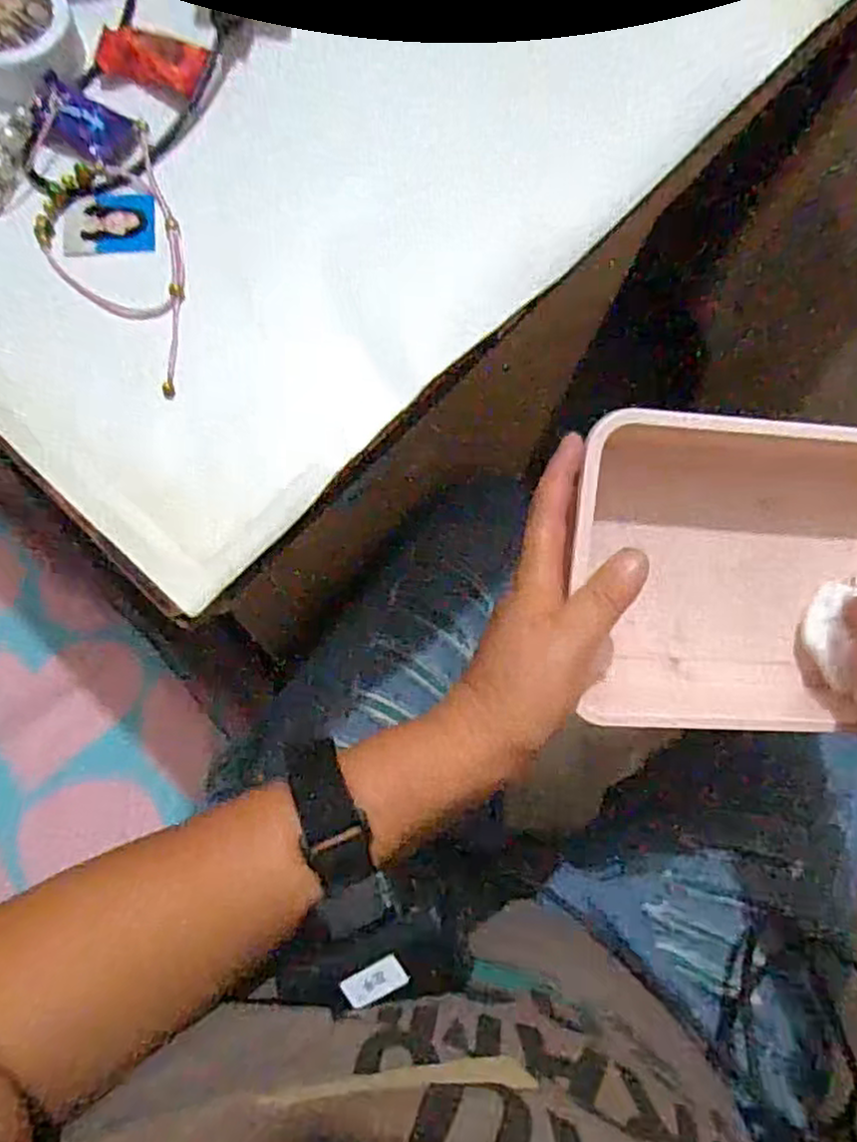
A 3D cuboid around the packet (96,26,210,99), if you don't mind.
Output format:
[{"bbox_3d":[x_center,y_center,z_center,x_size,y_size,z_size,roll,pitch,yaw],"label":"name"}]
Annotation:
[{"bbox_3d":[-0.118,-0.218,0.312,0.046,0.006,0.024,15,75,3],"label":"packet"}]

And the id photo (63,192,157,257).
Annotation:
[{"bbox_3d":[-0.130,-0.142,0.300,0.035,0.004,0.027,-6,80,-13],"label":"id photo"}]

